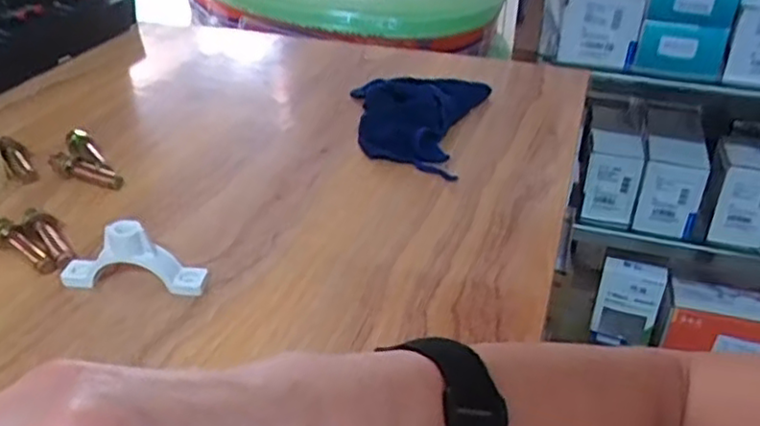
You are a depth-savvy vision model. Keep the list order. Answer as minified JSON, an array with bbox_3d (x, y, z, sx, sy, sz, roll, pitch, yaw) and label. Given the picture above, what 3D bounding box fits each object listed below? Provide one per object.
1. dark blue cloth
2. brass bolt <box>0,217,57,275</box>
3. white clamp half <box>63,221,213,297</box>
[{"bbox_3d":[0.025,-0.093,0.619,0.121,0.031,0.175,8,33,12],"label":"dark blue cloth"},{"bbox_3d":[-0.235,0.022,0.444,0.063,0.017,0.013,22,38,30],"label":"brass bolt"},{"bbox_3d":[-0.153,0.026,0.416,0.088,0.043,0.018,4,32,5],"label":"white clamp half"}]

